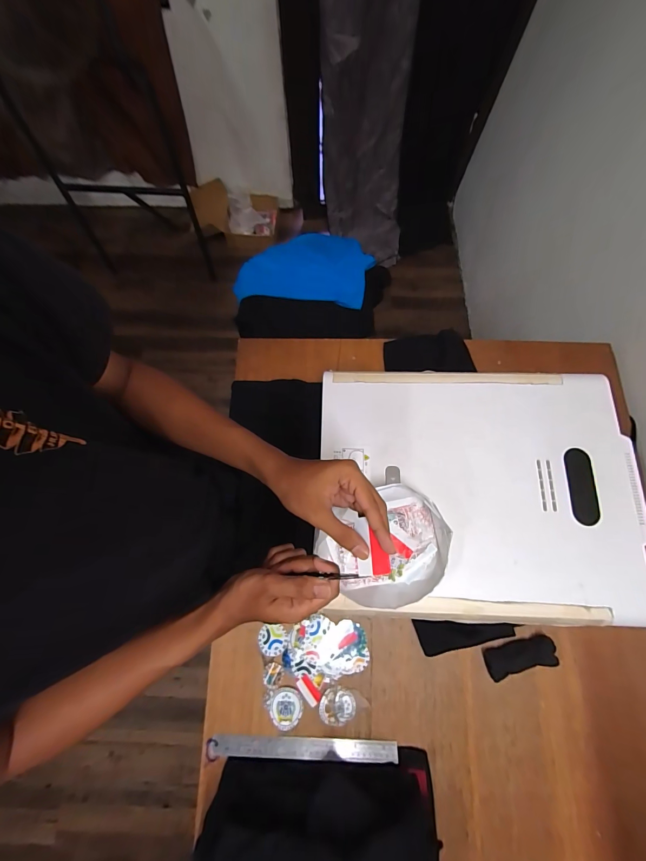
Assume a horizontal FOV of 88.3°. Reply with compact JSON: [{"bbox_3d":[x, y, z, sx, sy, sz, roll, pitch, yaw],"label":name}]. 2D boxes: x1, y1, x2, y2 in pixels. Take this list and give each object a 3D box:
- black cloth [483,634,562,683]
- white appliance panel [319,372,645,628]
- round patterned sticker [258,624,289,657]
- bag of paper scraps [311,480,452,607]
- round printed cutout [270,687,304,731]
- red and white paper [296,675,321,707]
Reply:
[{"bbox_3d":[0.361,0.416,0.608,0.125,0.015,0.049,-15,77,-2],"label":"black cloth"},{"bbox_3d":[0.251,0.090,0.545,0.499,0.032,0.398,1,76,1],"label":"white appliance panel"},{"bbox_3d":[-0.096,0.403,0.637,0.057,0.006,0.052,0,76,1],"label":"round patterned sticker"},{"bbox_3d":[0.097,0.179,0.498,0.183,0.042,0.163,-26,77,-5],"label":"bag of paper scraps"},{"bbox_3d":[-0.066,0.503,0.603,0.057,0.008,0.062,0,76,1],"label":"round printed cutout"},{"bbox_3d":[-0.026,0.477,0.608,0.023,0.007,0.049,-41,79,-8],"label":"red and white paper"}]

